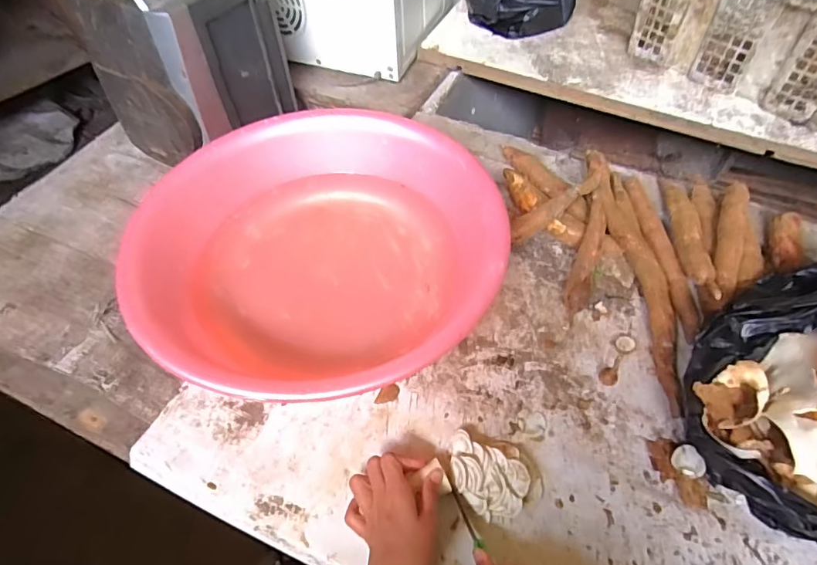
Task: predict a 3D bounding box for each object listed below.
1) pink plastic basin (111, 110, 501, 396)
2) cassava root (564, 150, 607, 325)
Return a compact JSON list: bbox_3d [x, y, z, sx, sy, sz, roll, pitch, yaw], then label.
[{"bbox_3d":[-0.098,-0.036,0.584,0.416,0.109,0.390,14,57,15],"label":"pink plastic basin"},{"bbox_3d":[0.242,-0.080,0.645,0.033,0.052,0.273,12,56,13],"label":"cassava root"}]

